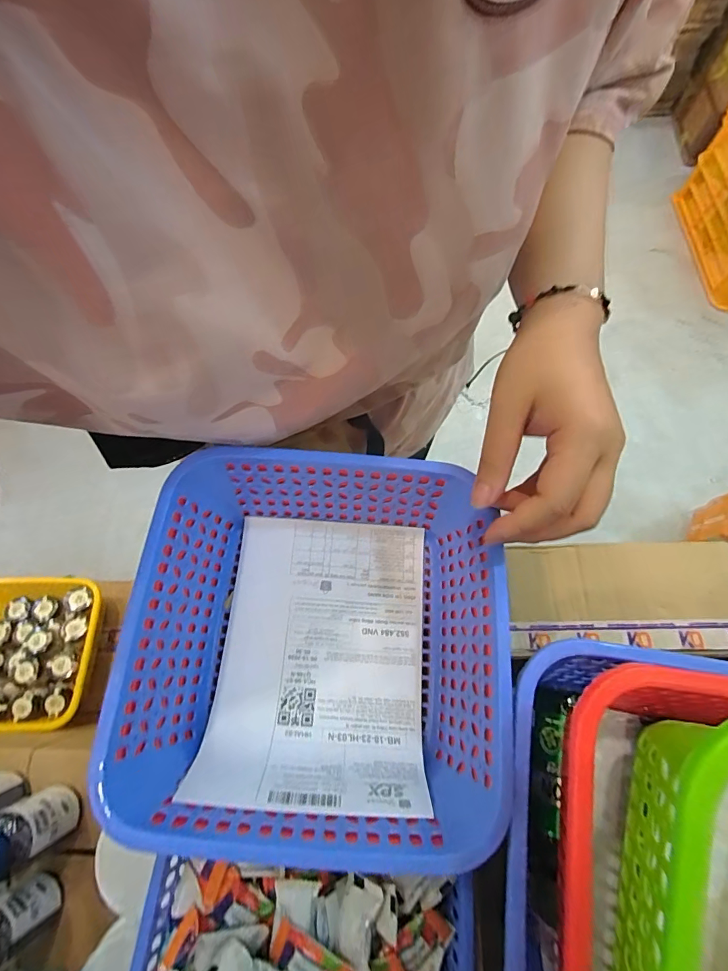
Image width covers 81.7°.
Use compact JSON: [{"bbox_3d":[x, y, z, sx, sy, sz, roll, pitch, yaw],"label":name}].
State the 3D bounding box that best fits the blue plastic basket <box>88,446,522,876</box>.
[{"bbox_3d":[-0.026,0.096,0.284,0.217,0.086,0.214,2,71,2],"label":"blue plastic basket"}]

